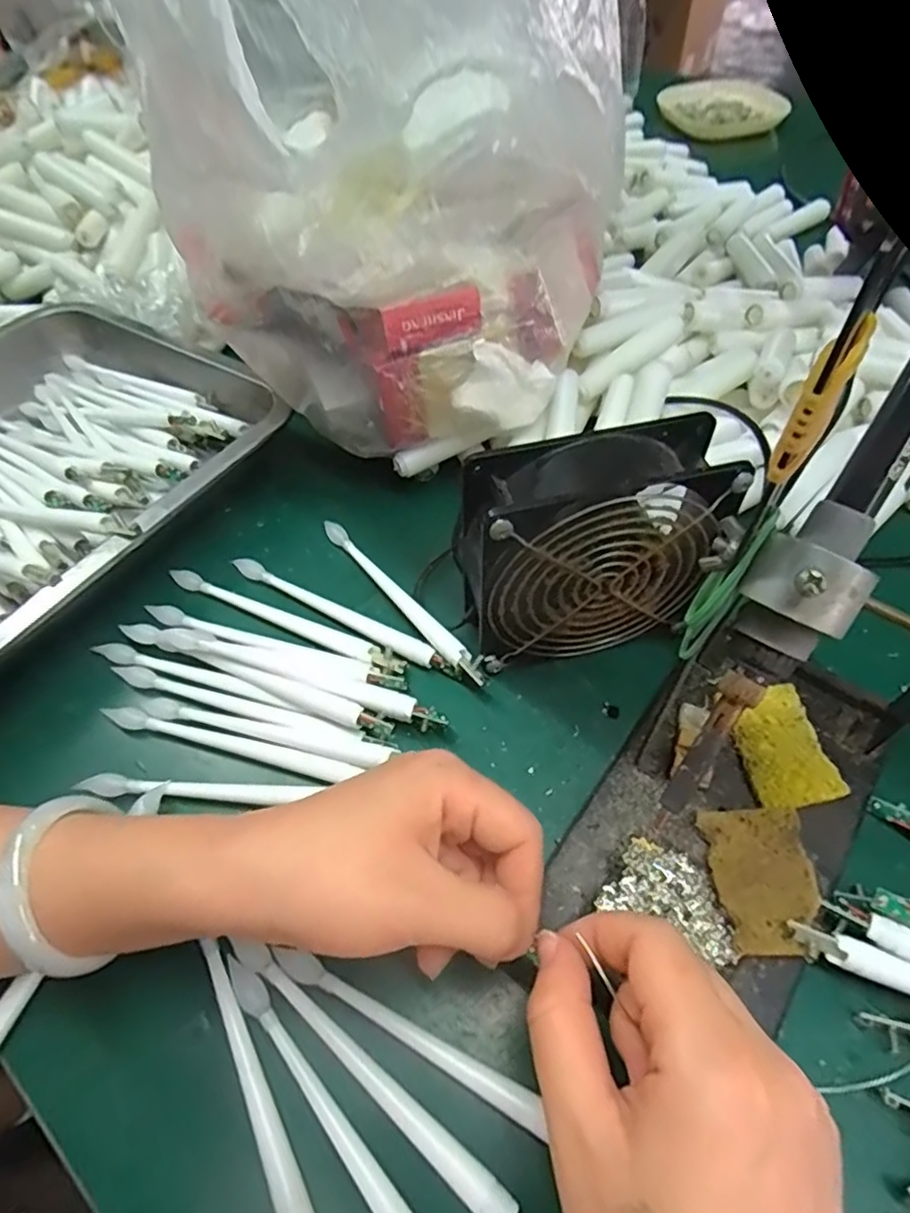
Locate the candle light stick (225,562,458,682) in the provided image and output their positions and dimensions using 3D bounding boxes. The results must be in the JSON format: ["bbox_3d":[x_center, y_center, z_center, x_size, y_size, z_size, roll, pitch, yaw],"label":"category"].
[{"bbox_3d":[-0.064,0.003,0.358,0.154,0.010,0.019,27,60,19],"label":"candle light stick"}]

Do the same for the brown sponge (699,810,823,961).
[{"bbox_3d":[0.126,0.111,0.257,0.039,0.007,0.055,-2,55,1],"label":"brown sponge"}]

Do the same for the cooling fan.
[{"bbox_3d":[0.061,-0.025,0.301,0.120,0.116,0.046,-9,55,-4],"label":"cooling fan"}]

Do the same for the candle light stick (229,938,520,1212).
[{"bbox_3d":[-0.026,0.177,0.231,0.144,0.010,0.013,34,63,23],"label":"candle light stick"}]

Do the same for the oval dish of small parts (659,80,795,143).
[{"bbox_3d":[0.312,-0.583,0.737,0.145,0.052,0.019,22,59,17],"label":"oval dish of small parts"}]

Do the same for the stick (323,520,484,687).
[{"bbox_3d":[-0.033,-0.007,0.357,0.011,0.015,0.151,-35,61,-20],"label":"stick"}]

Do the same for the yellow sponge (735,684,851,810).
[{"bbox_3d":[0.151,0.066,0.293,0.039,0.006,0.055,-11,55,-6],"label":"yellow sponge"}]

